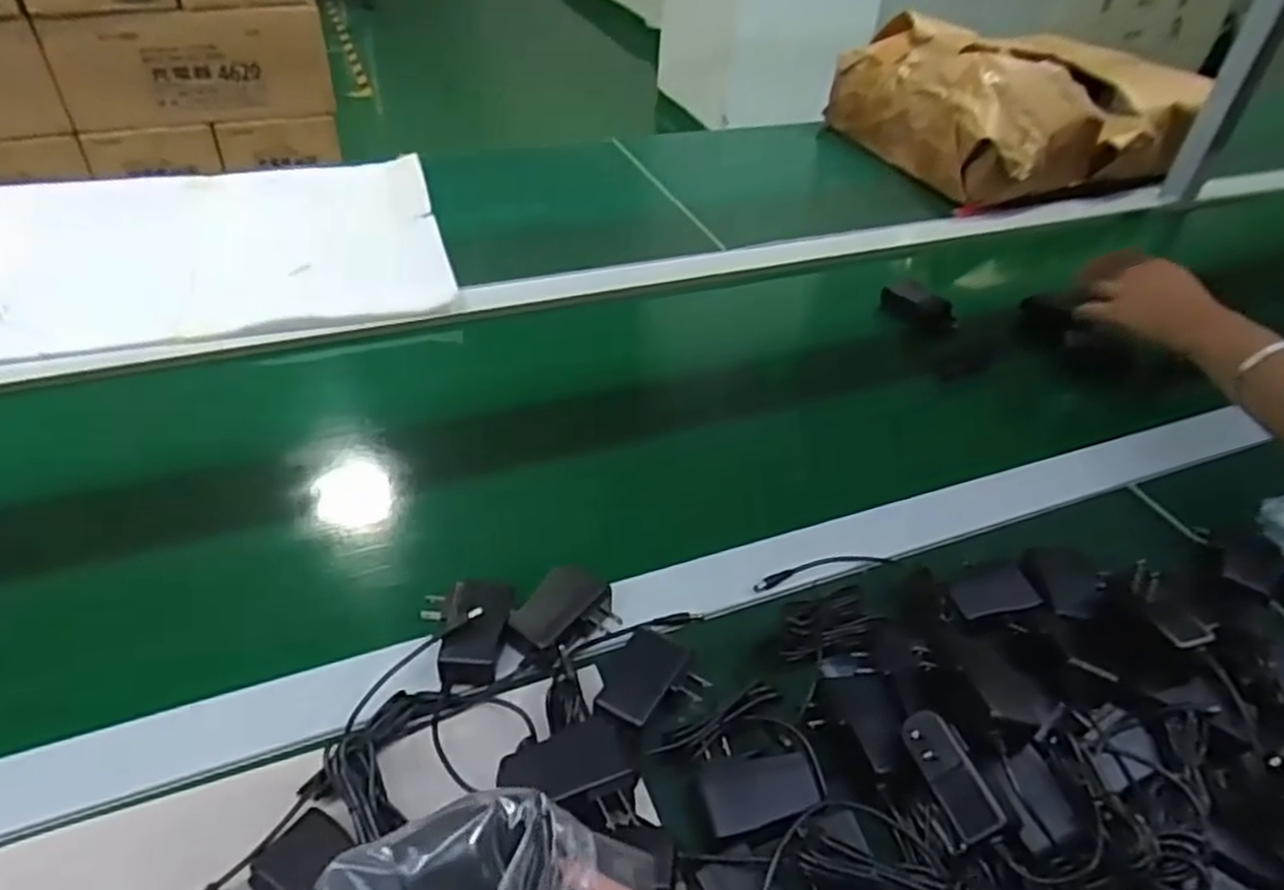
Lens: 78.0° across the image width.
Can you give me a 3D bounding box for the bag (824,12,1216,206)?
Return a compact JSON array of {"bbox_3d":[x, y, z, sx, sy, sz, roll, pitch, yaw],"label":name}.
[{"bbox_3d":[0.612,-0.568,1.321,0.422,0.164,0.393,-15,45,-22],"label":"bag"}]

